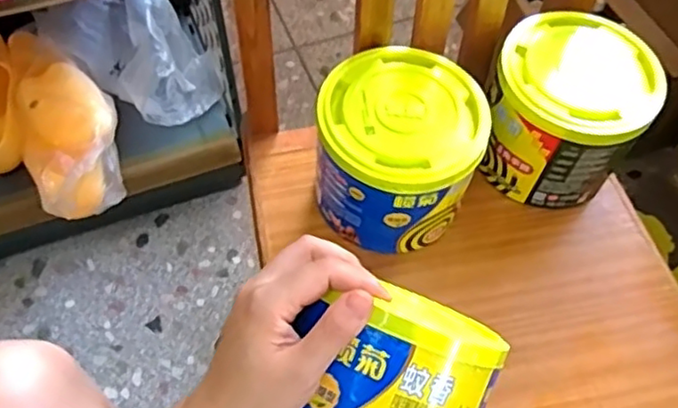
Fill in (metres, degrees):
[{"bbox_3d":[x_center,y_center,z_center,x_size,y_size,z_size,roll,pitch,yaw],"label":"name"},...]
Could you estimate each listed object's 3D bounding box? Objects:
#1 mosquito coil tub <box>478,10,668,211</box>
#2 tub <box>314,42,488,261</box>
[{"bbox_3d":[0.200,-0.085,0.572,0.129,0.120,0.129,2,61,-3],"label":"mosquito coil tub"},{"bbox_3d":[0.050,-0.046,0.547,0.129,0.109,0.139,2,61,-3],"label":"tub"}]

